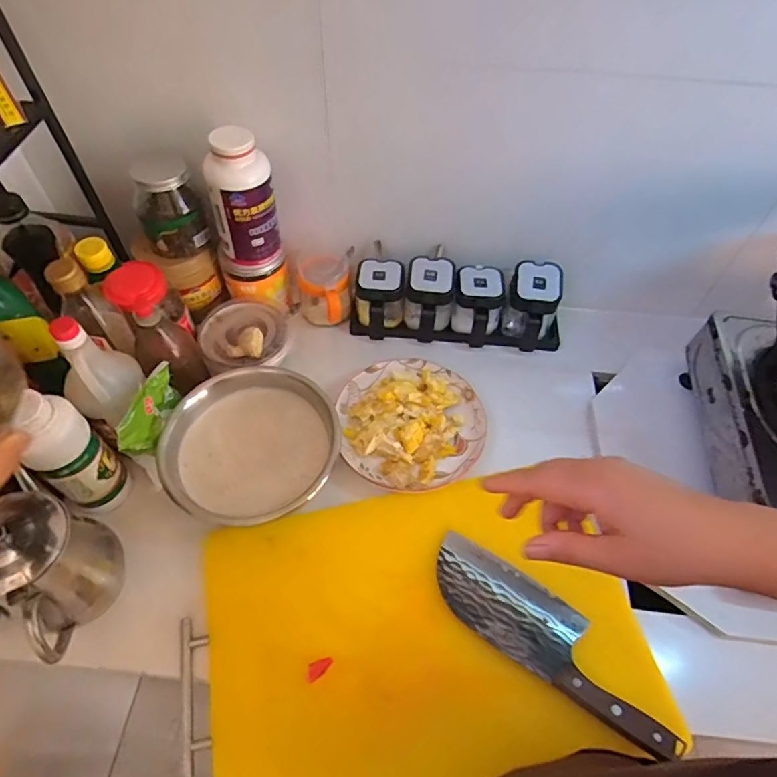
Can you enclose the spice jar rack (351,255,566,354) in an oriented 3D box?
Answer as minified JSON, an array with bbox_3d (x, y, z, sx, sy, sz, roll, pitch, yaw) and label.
[{"bbox_3d":[0.102,-0.136,0.814,0.349,0.106,0.108,6,55,2],"label":"spice jar rack"}]

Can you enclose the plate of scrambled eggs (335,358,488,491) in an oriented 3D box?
[{"bbox_3d":[0.033,0.042,0.719,0.194,0.042,0.198,1,55,-1],"label":"plate of scrambled eggs"}]

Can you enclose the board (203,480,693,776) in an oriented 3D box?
[{"bbox_3d":[0.037,0.259,0.575,0.454,0.024,0.333,-12,57,-10],"label":"board"}]

